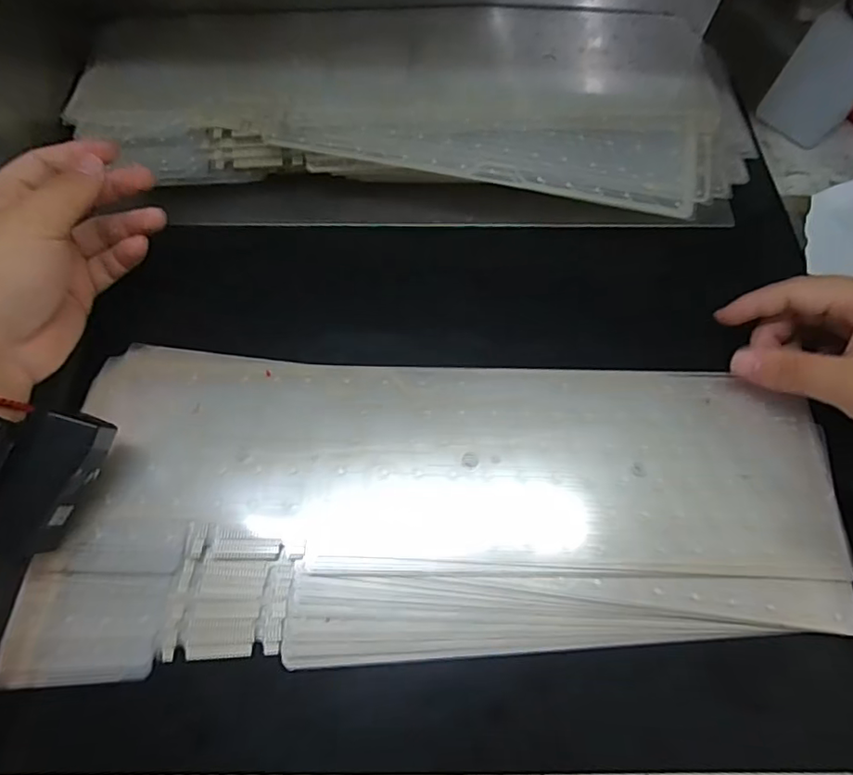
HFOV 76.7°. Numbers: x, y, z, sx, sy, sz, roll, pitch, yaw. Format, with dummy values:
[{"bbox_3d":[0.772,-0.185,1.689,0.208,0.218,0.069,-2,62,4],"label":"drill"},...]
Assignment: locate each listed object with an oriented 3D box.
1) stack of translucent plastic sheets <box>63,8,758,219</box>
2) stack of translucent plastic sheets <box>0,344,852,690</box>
[{"bbox_3d":[-0.010,-0.209,0.386,0.454,0.031,0.187,3,62,2],"label":"stack of translucent plastic sheets"},{"bbox_3d":[0.008,0.057,0.295,0.411,0.019,0.164,-2,71,-1],"label":"stack of translucent plastic sheets"}]

